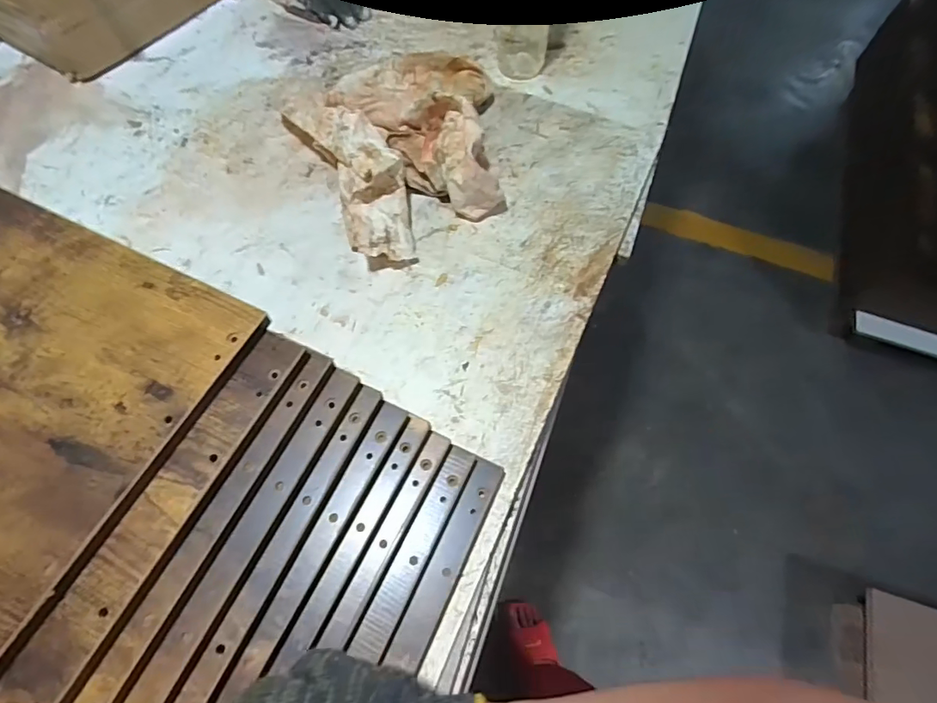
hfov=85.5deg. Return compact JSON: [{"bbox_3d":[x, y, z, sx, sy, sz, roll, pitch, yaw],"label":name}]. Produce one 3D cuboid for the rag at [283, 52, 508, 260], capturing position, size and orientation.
[{"bbox_3d":[-0.060,-0.244,0.547,0.226,0.074,0.267,-24,67,-12],"label":"rag"}]

